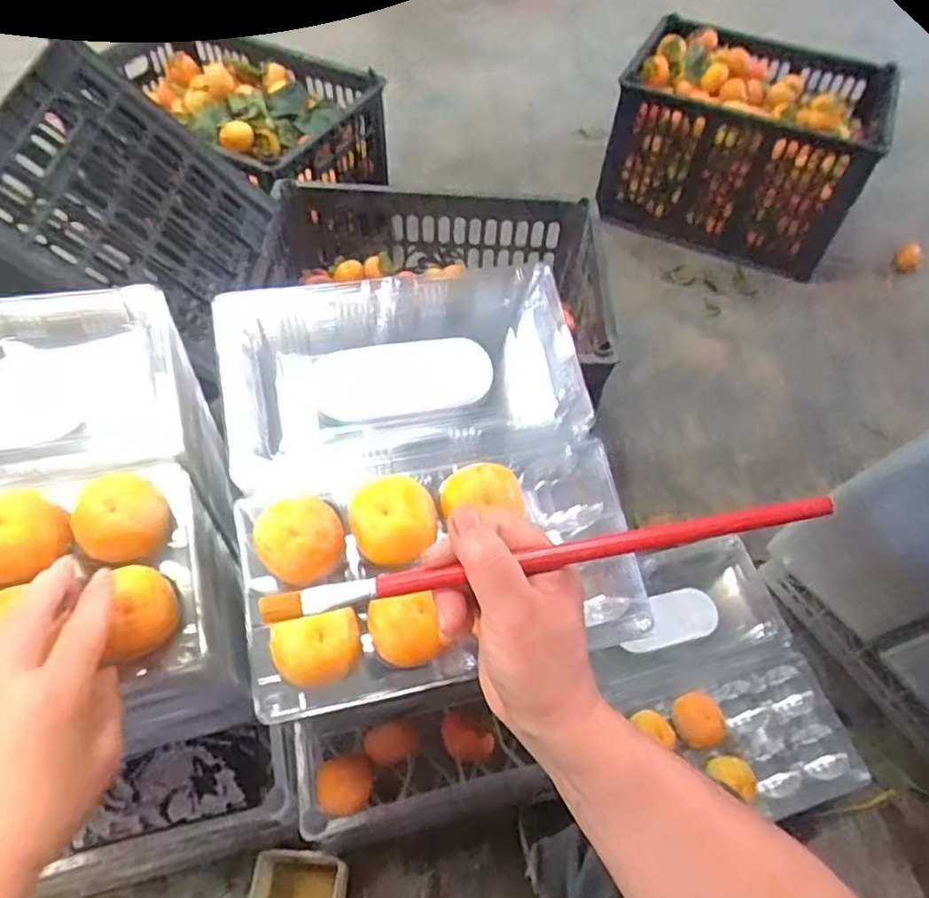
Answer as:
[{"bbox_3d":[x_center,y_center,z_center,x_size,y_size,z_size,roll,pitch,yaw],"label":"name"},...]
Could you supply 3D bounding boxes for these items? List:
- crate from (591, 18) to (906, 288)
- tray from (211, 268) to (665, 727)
[{"bbox_3d":[0.557,-0.614,1.338,0.511,0.296,0.308,32,58,18],"label":"crate"},{"bbox_3d":[-0.031,0.011,0.450,0.255,0.090,0.264,-9,55,-10],"label":"tray"}]

